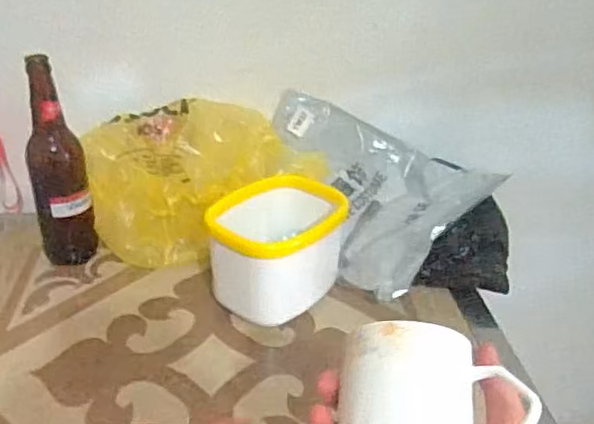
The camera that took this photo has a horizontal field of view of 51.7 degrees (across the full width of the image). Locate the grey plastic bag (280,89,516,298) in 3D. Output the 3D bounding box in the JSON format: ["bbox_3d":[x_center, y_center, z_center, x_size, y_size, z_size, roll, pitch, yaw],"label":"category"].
[{"bbox_3d":[0.097,-0.043,0.845,0.287,0.163,0.246,26,38,36],"label":"grey plastic bag"}]

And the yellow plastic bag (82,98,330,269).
[{"bbox_3d":[-0.132,-0.051,0.827,0.271,0.154,0.192,-23,38,-36],"label":"yellow plastic bag"}]

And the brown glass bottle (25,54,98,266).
[{"bbox_3d":[-0.279,-0.048,0.715,0.062,0.242,0.063,-10,32,-19],"label":"brown glass bottle"}]

